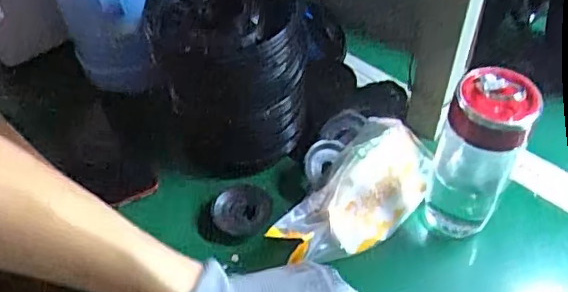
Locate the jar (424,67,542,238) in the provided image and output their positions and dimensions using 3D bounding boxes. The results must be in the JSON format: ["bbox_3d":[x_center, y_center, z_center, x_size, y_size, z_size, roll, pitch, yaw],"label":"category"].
[{"bbox_3d":[0.176,0.009,0.527,0.063,0.182,0.063,-1,49,1],"label":"jar"}]

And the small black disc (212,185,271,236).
[{"bbox_3d":[-0.042,0.064,0.587,0.057,0.019,0.054,-1,49,1],"label":"small black disc"}]

